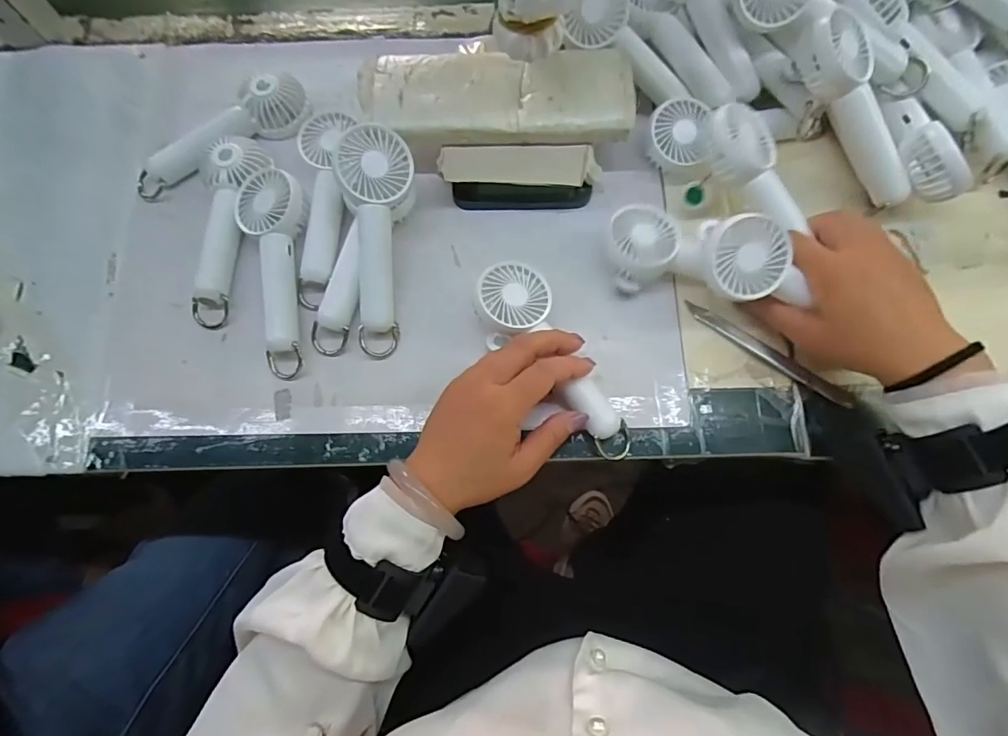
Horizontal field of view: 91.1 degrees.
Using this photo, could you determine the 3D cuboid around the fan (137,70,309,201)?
[{"bbox_3d":[-0.248,-0.201,0.437,0.167,0.043,0.056,-35,77,-8],"label":"fan"}]

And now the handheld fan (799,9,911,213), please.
[{"bbox_3d":[0.271,-0.195,0.373,0.051,0.032,0.144,-38,106,-6],"label":"handheld fan"}]

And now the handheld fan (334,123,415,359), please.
[{"bbox_3d":[-0.097,-0.094,0.378,0.052,0.030,0.170,1,99,1],"label":"handheld fan"}]

